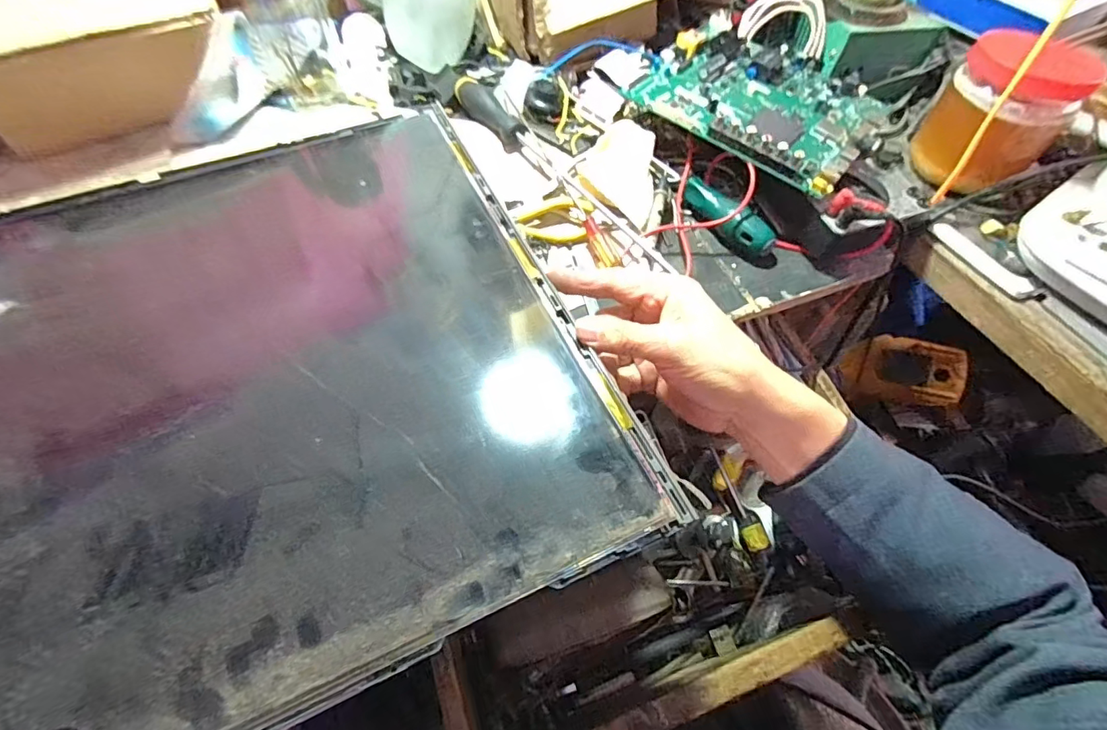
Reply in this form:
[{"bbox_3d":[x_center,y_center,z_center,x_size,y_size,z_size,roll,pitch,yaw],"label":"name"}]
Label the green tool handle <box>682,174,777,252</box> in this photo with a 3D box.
[{"bbox_3d":[0.148,-0.128,0.453,0.026,0.022,0.090,-29,61,-19],"label":"green tool handle"}]

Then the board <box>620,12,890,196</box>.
[{"bbox_3d":[0.188,-0.244,0.469,0.192,0.018,0.172,35,63,15],"label":"board"}]

